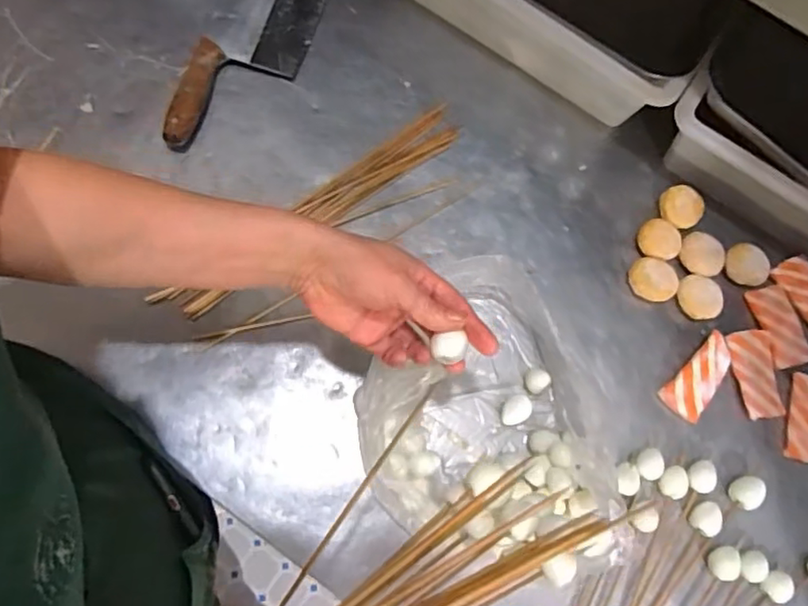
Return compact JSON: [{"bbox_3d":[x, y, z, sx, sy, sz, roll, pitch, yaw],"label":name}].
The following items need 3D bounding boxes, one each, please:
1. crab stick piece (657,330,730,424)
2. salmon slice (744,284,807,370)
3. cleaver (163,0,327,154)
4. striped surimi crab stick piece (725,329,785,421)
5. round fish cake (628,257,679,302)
[{"bbox_3d":[0.274,0.068,0.561,0.037,0.015,0.081,41,77,9],"label":"crab stick piece"},{"bbox_3d":[0.364,0.022,0.589,0.041,0.004,0.079,-14,76,-6],"label":"salmon slice"},{"bbox_3d":[-0.154,-0.280,0.642,0.107,0.030,0.297,18,75,3],"label":"cleaver"},{"bbox_3d":[0.329,0.066,0.570,0.041,0.007,0.082,-1,75,-2],"label":"striped surimi crab stick piece"},{"bbox_3d":[0.241,-0.022,0.593,0.045,0.020,0.043,1,75,-2],"label":"round fish cake"}]

